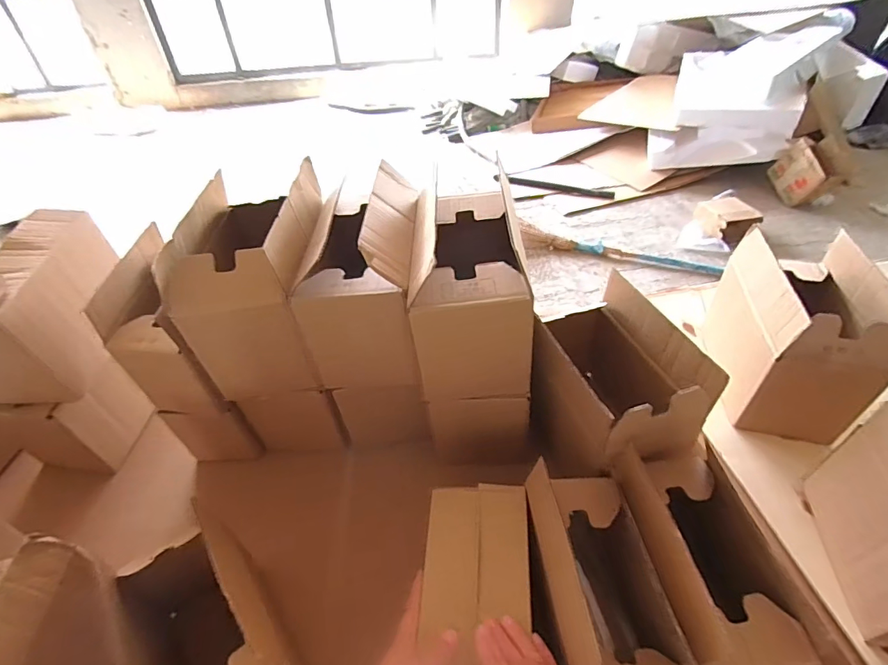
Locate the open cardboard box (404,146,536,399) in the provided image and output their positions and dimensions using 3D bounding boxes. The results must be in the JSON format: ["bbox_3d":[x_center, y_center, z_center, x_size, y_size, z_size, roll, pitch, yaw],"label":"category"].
[{"bbox_3d":[0.030,-0.057,0.586,0.128,0.200,0.205,-4,43,0],"label":"open cardboard box"}]

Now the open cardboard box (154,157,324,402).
[{"bbox_3d":[-0.234,-0.071,0.614,0.138,0.210,0.228,-2,43,1],"label":"open cardboard box"}]

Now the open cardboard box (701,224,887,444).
[{"bbox_3d":[0.522,-0.001,0.694,0.136,0.222,0.225,4,44,7],"label":"open cardboard box"}]

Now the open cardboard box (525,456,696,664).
[{"bbox_3d":[0.158,0.249,0.467,0.115,0.156,0.189,-5,43,-2],"label":"open cardboard box"}]

